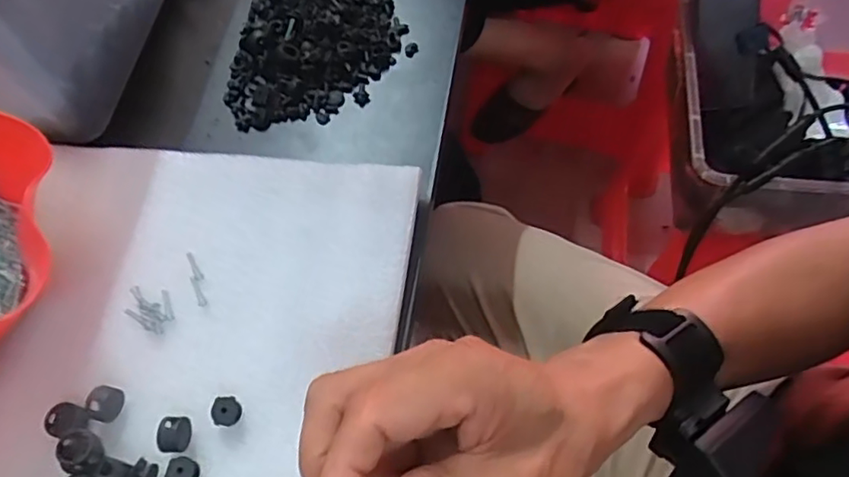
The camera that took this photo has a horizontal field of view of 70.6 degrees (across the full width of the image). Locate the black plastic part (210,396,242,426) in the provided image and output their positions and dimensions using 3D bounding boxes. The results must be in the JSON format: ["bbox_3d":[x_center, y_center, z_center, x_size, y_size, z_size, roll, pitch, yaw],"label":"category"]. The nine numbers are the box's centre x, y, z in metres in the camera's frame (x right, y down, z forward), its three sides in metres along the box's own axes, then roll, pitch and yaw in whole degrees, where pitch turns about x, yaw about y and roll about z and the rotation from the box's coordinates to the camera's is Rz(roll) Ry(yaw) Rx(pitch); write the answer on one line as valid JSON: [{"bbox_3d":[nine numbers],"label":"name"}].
[{"bbox_3d":[-0.098,0.085,0.297,0.012,0.011,0.014,8,63,7],"label":"black plastic part"}]

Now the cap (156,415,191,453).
[{"bbox_3d":[-0.121,0.095,0.291,0.013,0.015,0.016,0,63,3],"label":"cap"}]

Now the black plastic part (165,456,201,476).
[{"bbox_3d":[-0.115,0.111,0.285,0.013,0.009,0.013,-1,63,3],"label":"black plastic part"}]

